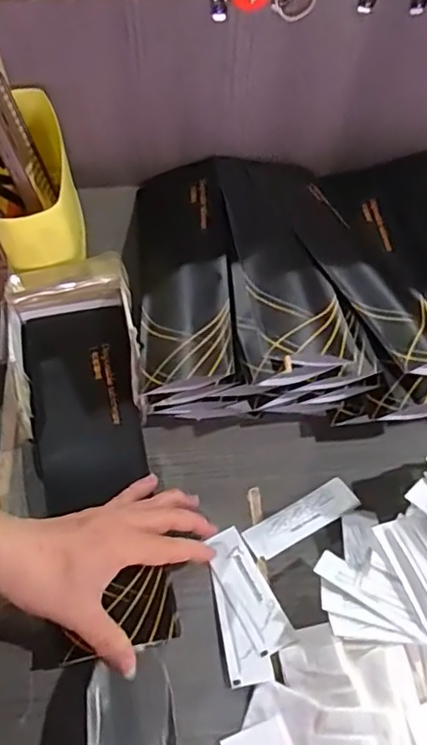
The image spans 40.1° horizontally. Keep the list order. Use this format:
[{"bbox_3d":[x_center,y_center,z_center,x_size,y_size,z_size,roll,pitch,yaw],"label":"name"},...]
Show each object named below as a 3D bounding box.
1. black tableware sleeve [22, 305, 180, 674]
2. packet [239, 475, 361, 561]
[{"bbox_3d":[-0.101,0.072,0.465,0.100,0.021,0.279,-12,64,0],"label":"black tableware sleeve"},{"bbox_3d":[0.070,0.116,0.462,0.092,0.004,0.029,-26,54,-13],"label":"packet"}]

